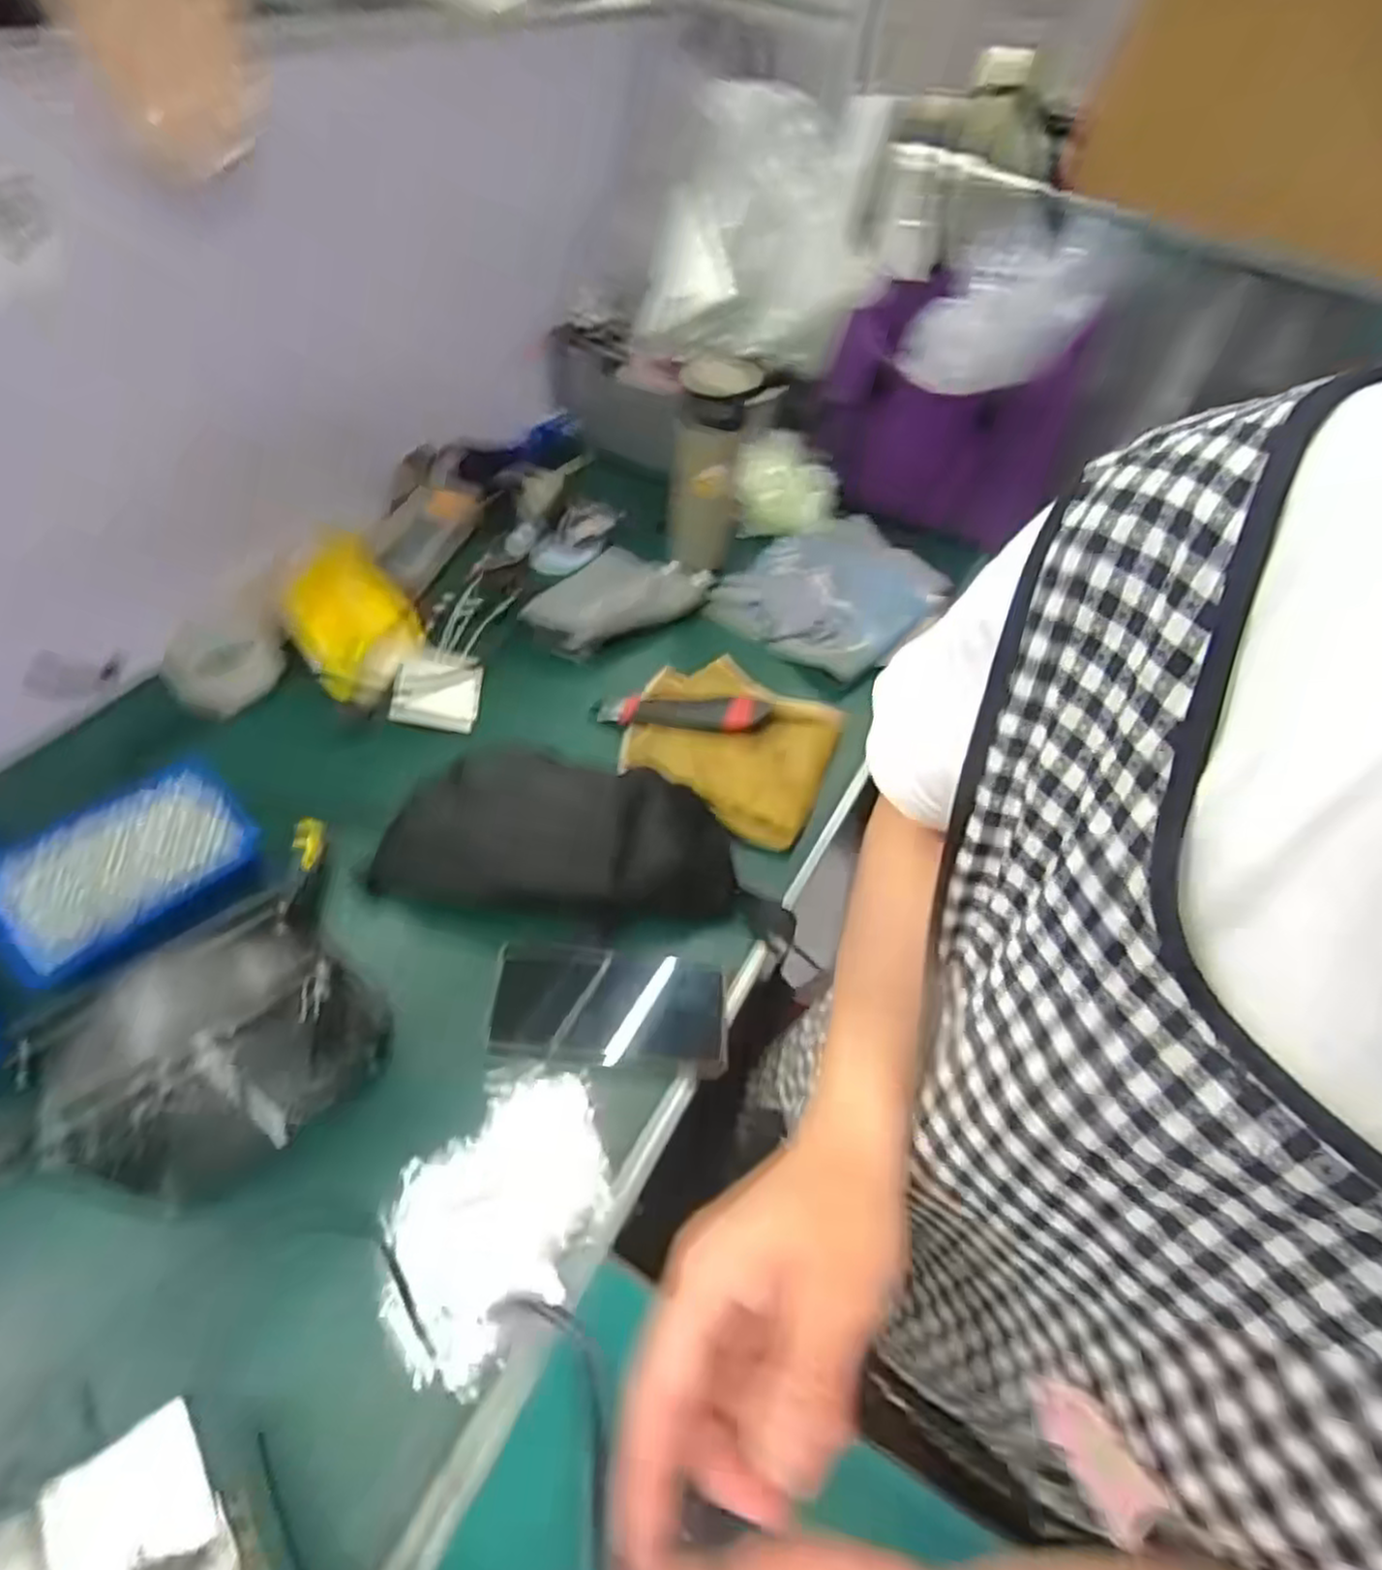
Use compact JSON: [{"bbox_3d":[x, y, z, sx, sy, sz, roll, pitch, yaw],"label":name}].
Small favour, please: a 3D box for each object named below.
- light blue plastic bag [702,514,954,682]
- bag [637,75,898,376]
[{"bbox_3d":[0.159,-0.221,0.831,0.203,0.044,0.236,33,52,23],"label":"light blue plastic bag"},{"bbox_3d":[0.075,-0.586,0.798,0.246,0.221,0.122,11,46,4],"label":"bag"}]

